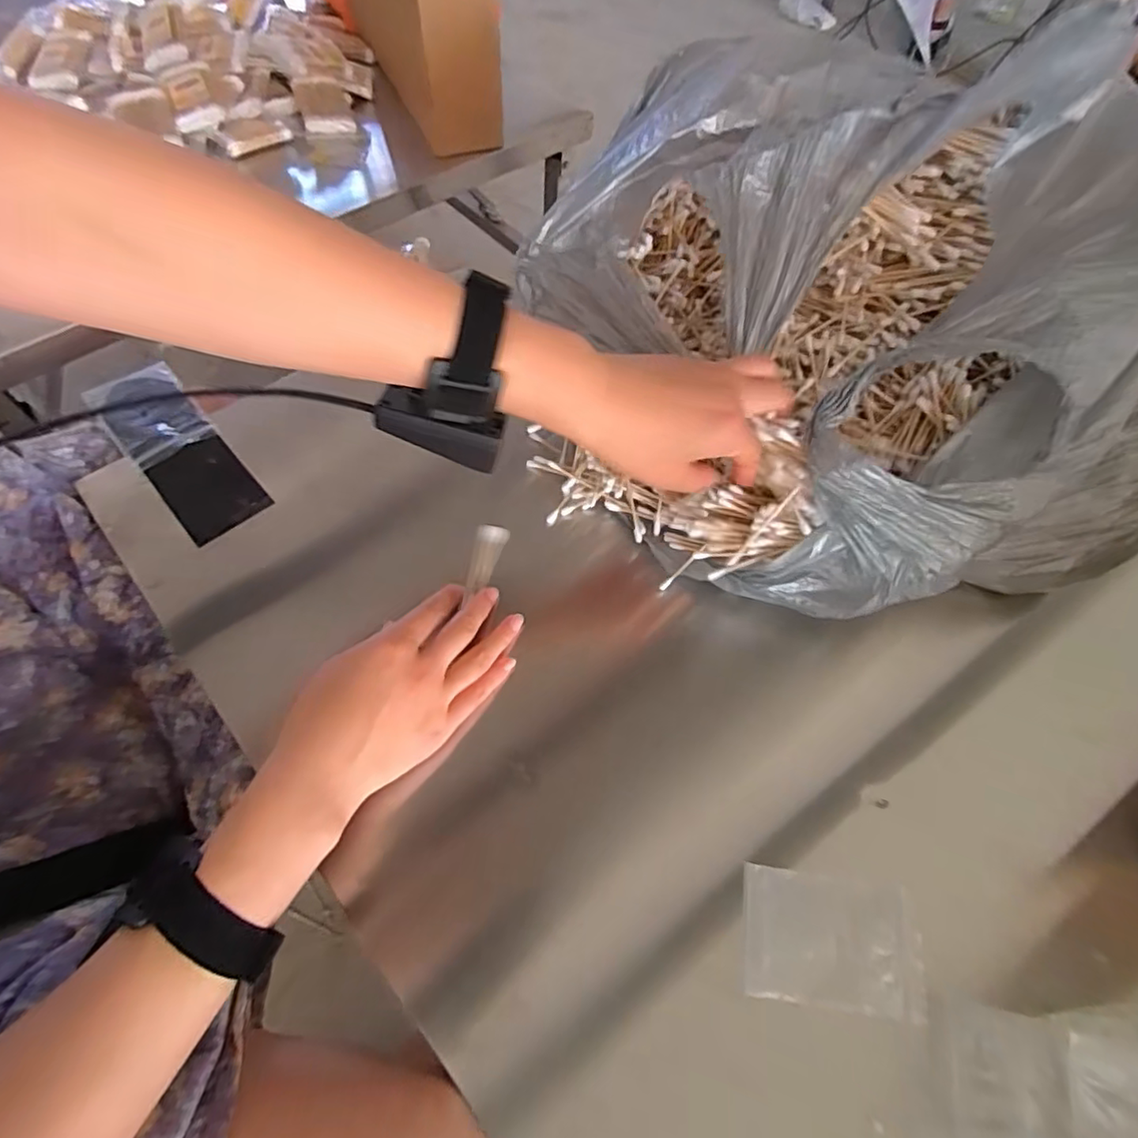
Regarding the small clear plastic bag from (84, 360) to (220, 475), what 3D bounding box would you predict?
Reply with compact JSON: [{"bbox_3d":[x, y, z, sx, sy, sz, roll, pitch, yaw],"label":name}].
[{"bbox_3d":[-0.335,-0.124,0.482,0.061,0.008,0.094,-38,71,-20],"label":"small clear plastic bag"}]

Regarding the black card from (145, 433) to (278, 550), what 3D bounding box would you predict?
[{"bbox_3d":[-0.273,-0.062,0.459,0.059,0.005,0.083,-38,73,-21],"label":"black card"}]

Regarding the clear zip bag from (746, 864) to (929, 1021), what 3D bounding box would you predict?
[{"bbox_3d":[0.149,0.208,0.338,0.094,0.005,0.064,9,62,1],"label":"clear zip bag"}]

